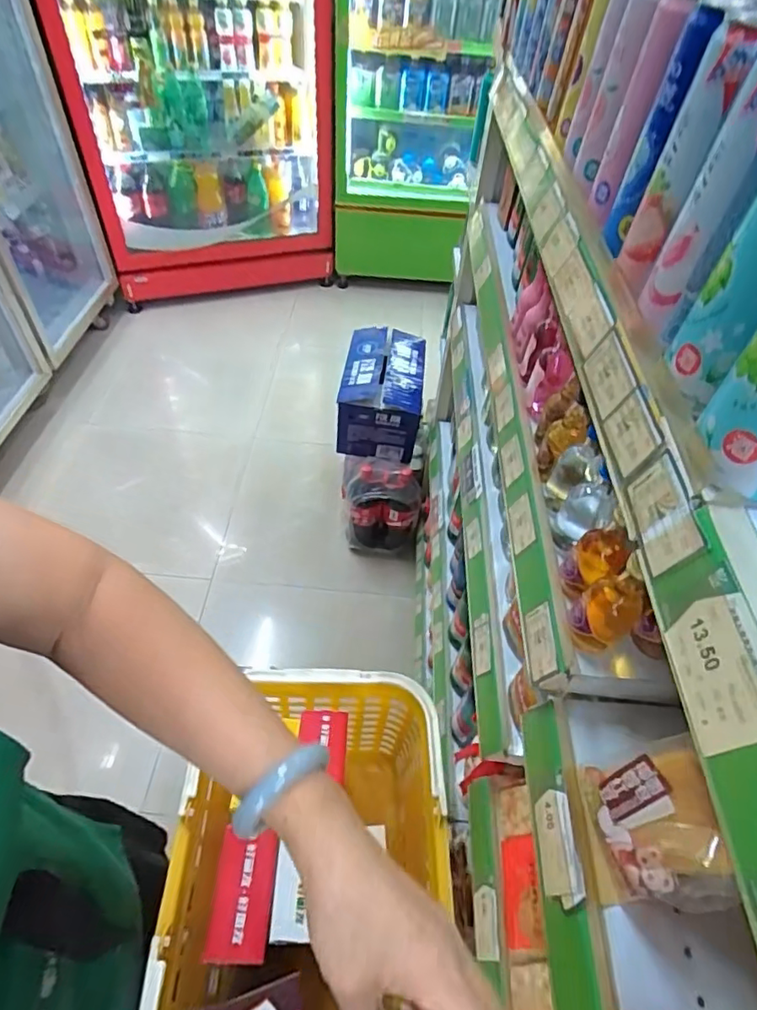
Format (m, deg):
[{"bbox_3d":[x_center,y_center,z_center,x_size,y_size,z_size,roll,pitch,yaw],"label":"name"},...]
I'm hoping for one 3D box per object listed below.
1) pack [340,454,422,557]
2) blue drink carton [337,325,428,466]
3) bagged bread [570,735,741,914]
[{"bbox_3d":[0.000,0.010,1.635,0.221,0.344,0.178,4,50,-2],"label":"pack"},{"bbox_3d":[0.011,-0.342,1.622,0.226,0.203,0.438,5,50,0],"label":"blue drink carton"},{"bbox_3d":[0.170,0.202,0.344,0.057,0.073,0.084,1,50,-4],"label":"bagged bread"}]

